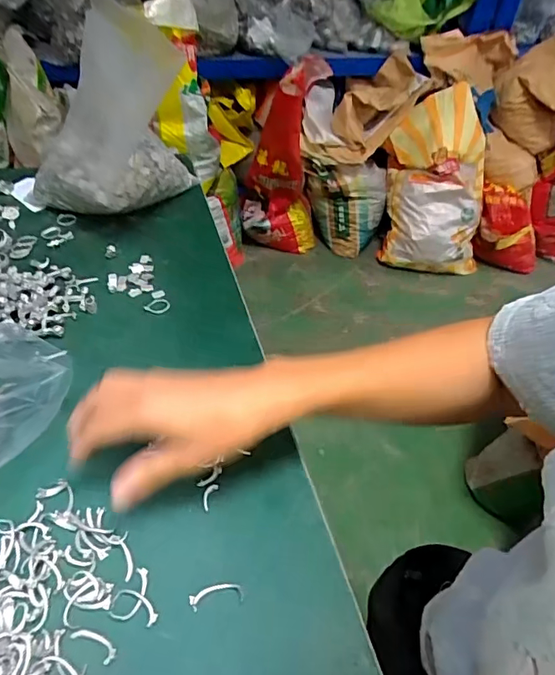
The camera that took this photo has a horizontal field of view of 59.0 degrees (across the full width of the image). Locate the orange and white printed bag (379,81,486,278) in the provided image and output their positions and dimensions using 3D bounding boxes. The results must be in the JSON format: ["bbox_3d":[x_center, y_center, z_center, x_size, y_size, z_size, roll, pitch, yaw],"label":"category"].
[{"bbox_3d":[0.550,-0.536,1.732,0.363,0.614,0.143,-8,23,-8],"label":"orange and white printed bag"}]

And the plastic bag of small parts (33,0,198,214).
[{"bbox_3d":[-0.188,-0.235,0.530,0.124,0.201,0.131,25,48,16],"label":"plastic bag of small parts"}]

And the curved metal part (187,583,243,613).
[{"bbox_3d":[-0.038,0.160,0.305,0.033,0.004,0.012,-7,47,-14],"label":"curved metal part"}]

